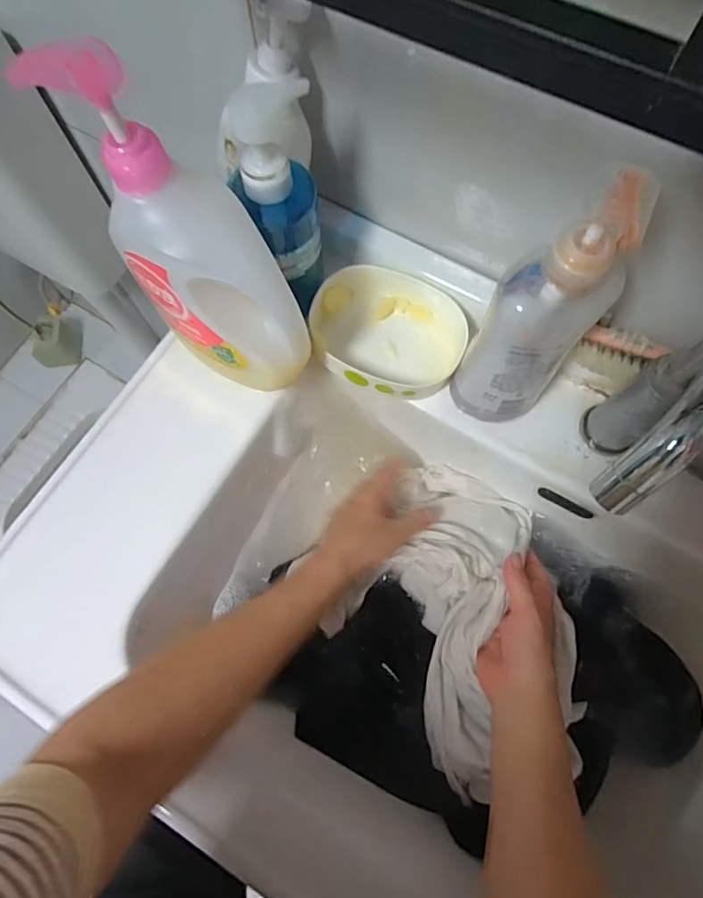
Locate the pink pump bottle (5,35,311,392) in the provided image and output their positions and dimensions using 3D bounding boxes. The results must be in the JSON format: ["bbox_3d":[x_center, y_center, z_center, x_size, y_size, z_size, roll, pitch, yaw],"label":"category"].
[{"bbox_3d":[-0.104,-0.129,0.344,0.075,0.257,0.088,-44,52,-12],"label":"pink pump bottle"}]

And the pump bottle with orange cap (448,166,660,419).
[{"bbox_3d":[0.136,-0.092,0.361,0.068,0.192,0.087,38,76,13],"label":"pump bottle with orange cap"}]

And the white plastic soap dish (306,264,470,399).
[{"bbox_3d":[0.034,-0.107,0.456,0.135,0.037,0.120,23,73,9],"label":"white plastic soap dish"}]

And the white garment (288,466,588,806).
[{"bbox_3d":[0.104,0.145,0.466,0.212,0.051,0.258,-38,75,-11],"label":"white garment"}]

